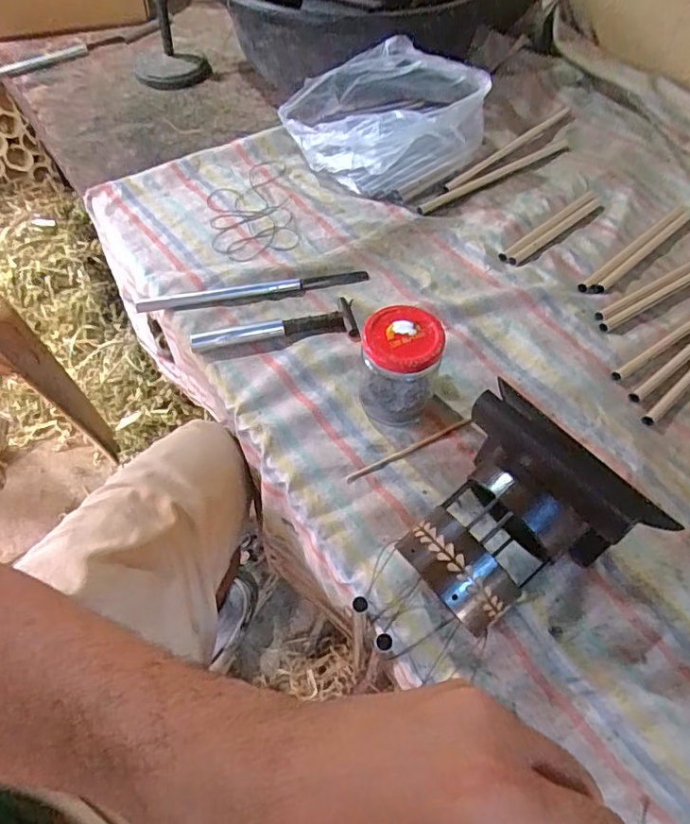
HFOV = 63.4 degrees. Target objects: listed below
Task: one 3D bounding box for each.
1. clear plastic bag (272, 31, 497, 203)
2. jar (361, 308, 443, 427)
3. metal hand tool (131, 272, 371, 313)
[{"bbox_3d":[0.041,-0.360,0.690,0.237,0.121,0.143,18,58,12],"label":"clear plastic bag"},{"bbox_3d":[0.046,-0.037,0.481,0.068,0.091,0.064,0,57,0],"label":"jar"},{"bbox_3d":[-0.096,-0.131,0.591,0.241,0.013,0.017,-11,57,-7],"label":"metal hand tool"}]

